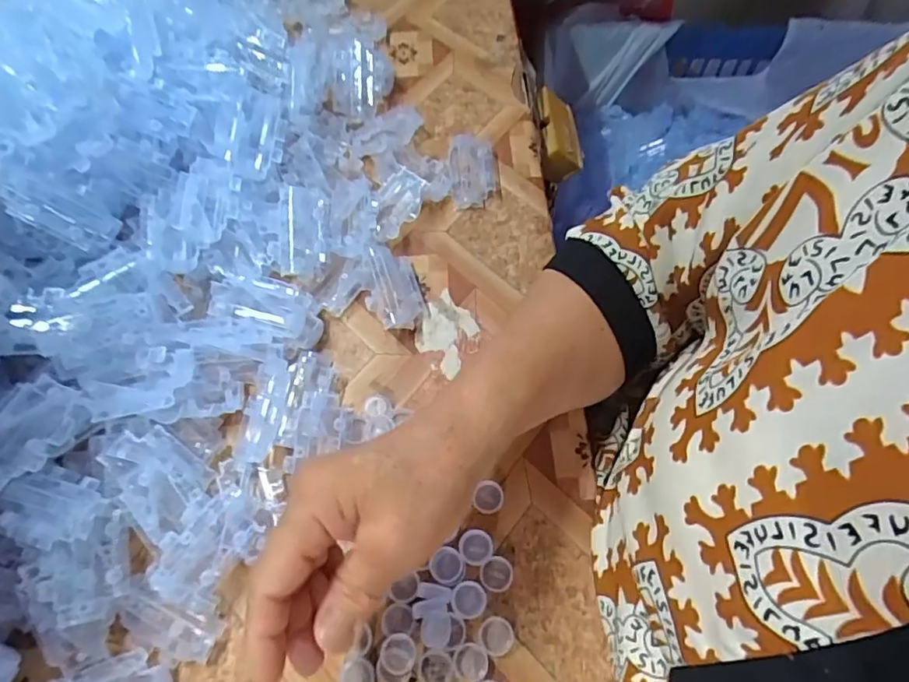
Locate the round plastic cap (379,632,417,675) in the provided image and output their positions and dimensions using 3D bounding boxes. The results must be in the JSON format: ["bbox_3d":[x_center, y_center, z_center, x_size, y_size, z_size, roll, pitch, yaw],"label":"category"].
[{"bbox_3d":[-0.032,0.182,0.325,0.020,0.009,0.021,0,62,-1],"label":"round plastic cap"}]

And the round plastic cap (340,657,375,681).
[{"bbox_3d":[-0.056,0.195,0.323,0.019,0.006,0.019,0,62,-1],"label":"round plastic cap"}]

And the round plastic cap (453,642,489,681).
[{"bbox_3d":[0.010,0.187,0.324,0.019,0.004,0.020,0,62,-1],"label":"round plastic cap"}]

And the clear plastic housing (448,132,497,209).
[{"bbox_3d":[0.015,-0.145,0.467,0.036,0.014,0.065,-5,62,-3],"label":"clear plastic housing"}]

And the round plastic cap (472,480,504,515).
[{"bbox_3d":[0.022,0.101,0.362,0.019,0.004,0.021,5,62,2],"label":"round plastic cap"}]

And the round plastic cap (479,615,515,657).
[{"bbox_3d":[0.025,0.173,0.329,0.021,0.006,0.020,0,62,-1],"label":"round plastic cap"}]

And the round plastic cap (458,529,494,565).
[{"bbox_3d":[0.013,0.127,0.346,0.022,0.009,0.019,-23,65,-12],"label":"round plastic cap"}]

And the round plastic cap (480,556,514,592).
[{"bbox_3d":[0.026,0.142,0.342,0.020,0.005,0.020,0,62,-1],"label":"round plastic cap"}]

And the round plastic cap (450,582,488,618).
[{"bbox_3d":[0.008,0.154,0.334,0.020,0.006,0.020,0,62,-1],"label":"round plastic cap"}]

